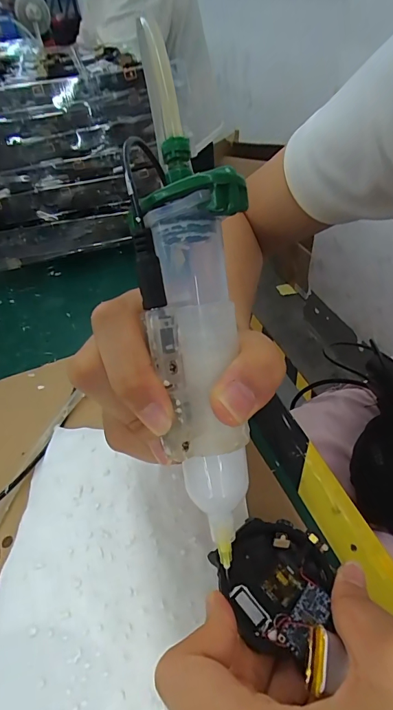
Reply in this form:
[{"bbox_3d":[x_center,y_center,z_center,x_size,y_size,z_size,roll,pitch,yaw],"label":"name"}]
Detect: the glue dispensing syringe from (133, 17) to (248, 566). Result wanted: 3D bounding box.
[{"bbox_3d":[-0.001,-0.017,0.139,0.033,0.177,0.027,-7,6,-3],"label":"glue dispensing syringe"}]

